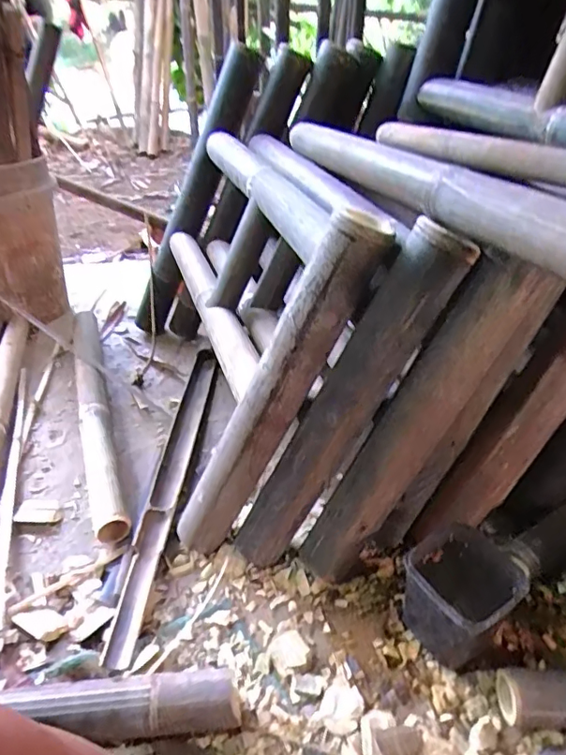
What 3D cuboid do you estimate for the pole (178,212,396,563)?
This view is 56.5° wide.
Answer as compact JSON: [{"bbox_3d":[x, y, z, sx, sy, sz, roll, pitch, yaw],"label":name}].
[{"bbox_3d":[-0.022,0.032,0.667,0.071,0.506,0.064,14,29,-28],"label":"pole"}]

